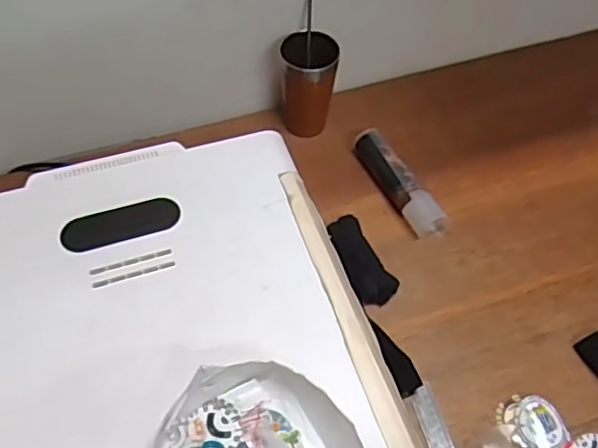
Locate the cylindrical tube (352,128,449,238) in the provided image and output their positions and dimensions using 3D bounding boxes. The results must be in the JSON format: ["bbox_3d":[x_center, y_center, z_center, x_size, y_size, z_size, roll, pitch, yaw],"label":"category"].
[{"bbox_3d":[0.139,-0.062,0.892,0.046,0.048,0.186,-26,61,-20],"label":"cylindrical tube"}]

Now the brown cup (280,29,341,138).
[{"bbox_3d":[0.013,-0.201,0.919,0.079,0.148,0.068,-1,56,-4],"label":"brown cup"}]

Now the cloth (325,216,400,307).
[{"bbox_3d":[0.079,0.048,0.818,0.054,0.030,0.123,-19,59,-16],"label":"cloth"}]

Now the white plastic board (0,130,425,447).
[{"bbox_3d":[-0.127,0.134,0.575,0.400,0.023,0.500,-16,61,-13],"label":"white plastic board"}]

